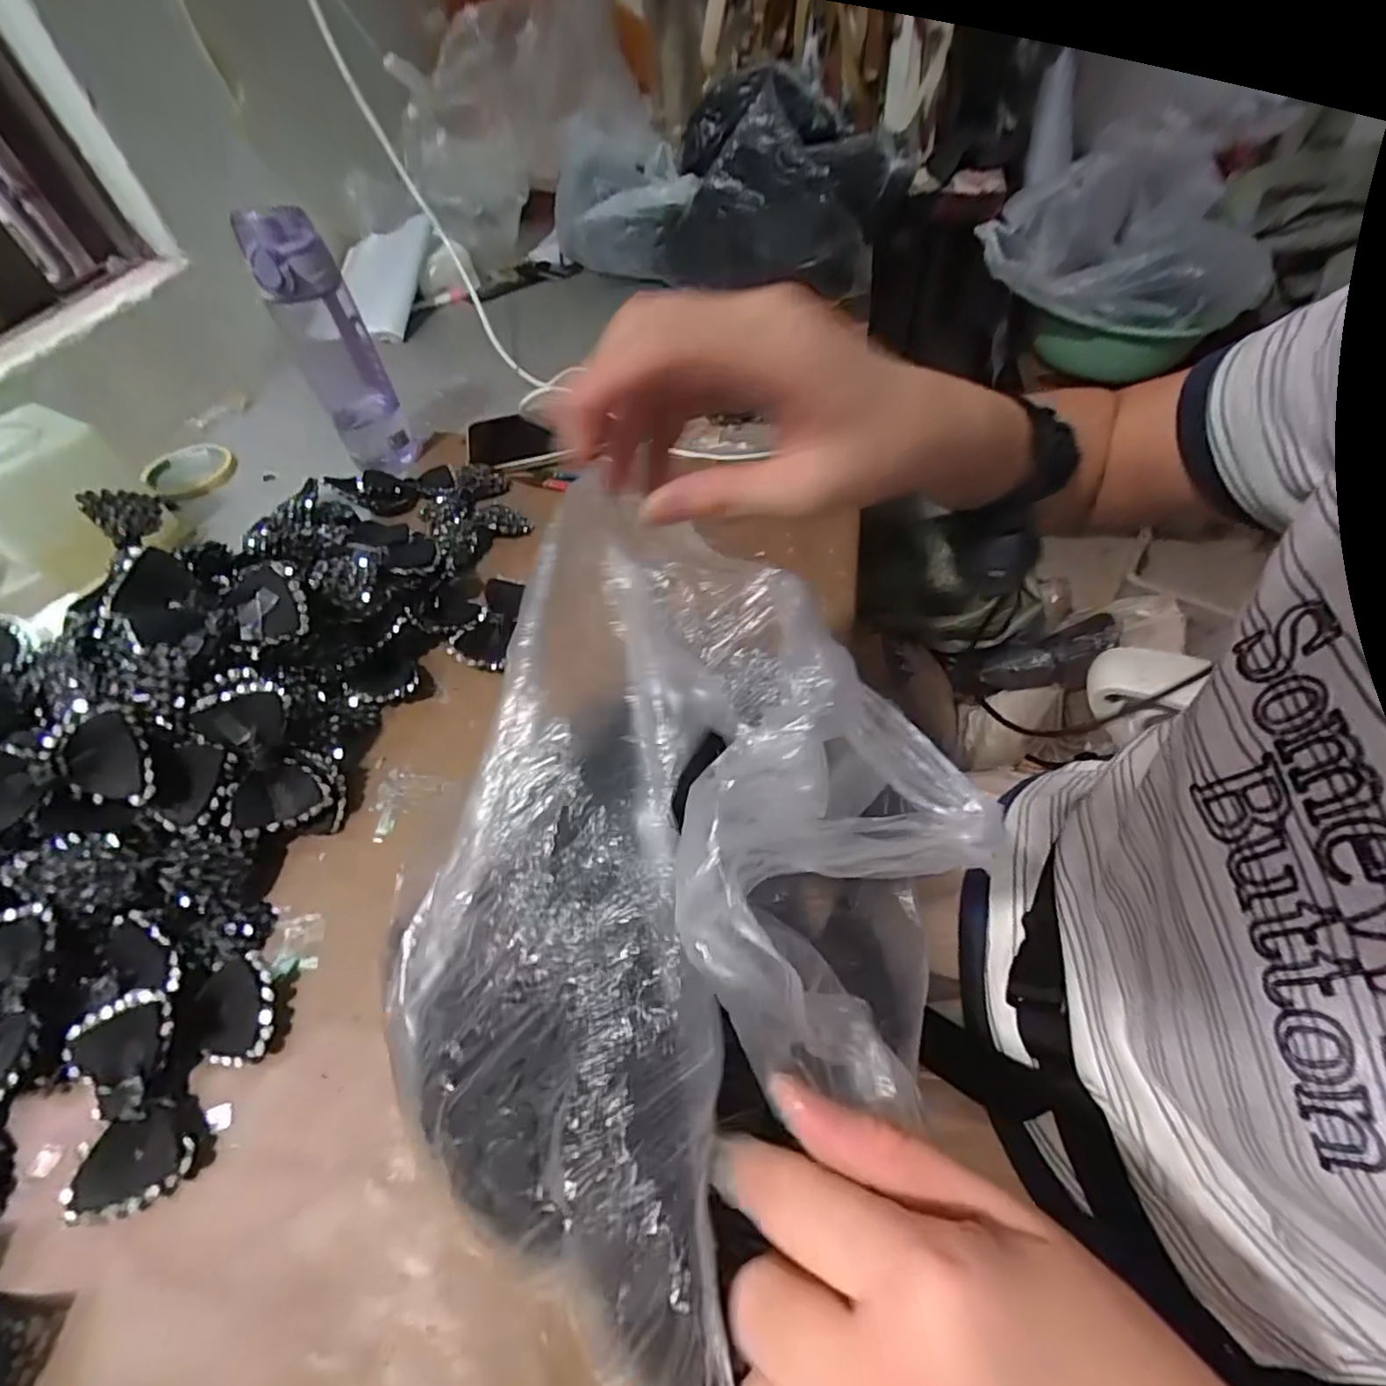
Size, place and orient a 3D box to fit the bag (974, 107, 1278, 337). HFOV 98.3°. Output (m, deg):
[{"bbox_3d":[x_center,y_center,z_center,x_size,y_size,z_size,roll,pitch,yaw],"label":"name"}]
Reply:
[{"bbox_3d":[0.640,-0.709,0.913,0.376,0.195,0.226,2,54,3],"label":"bag"}]

